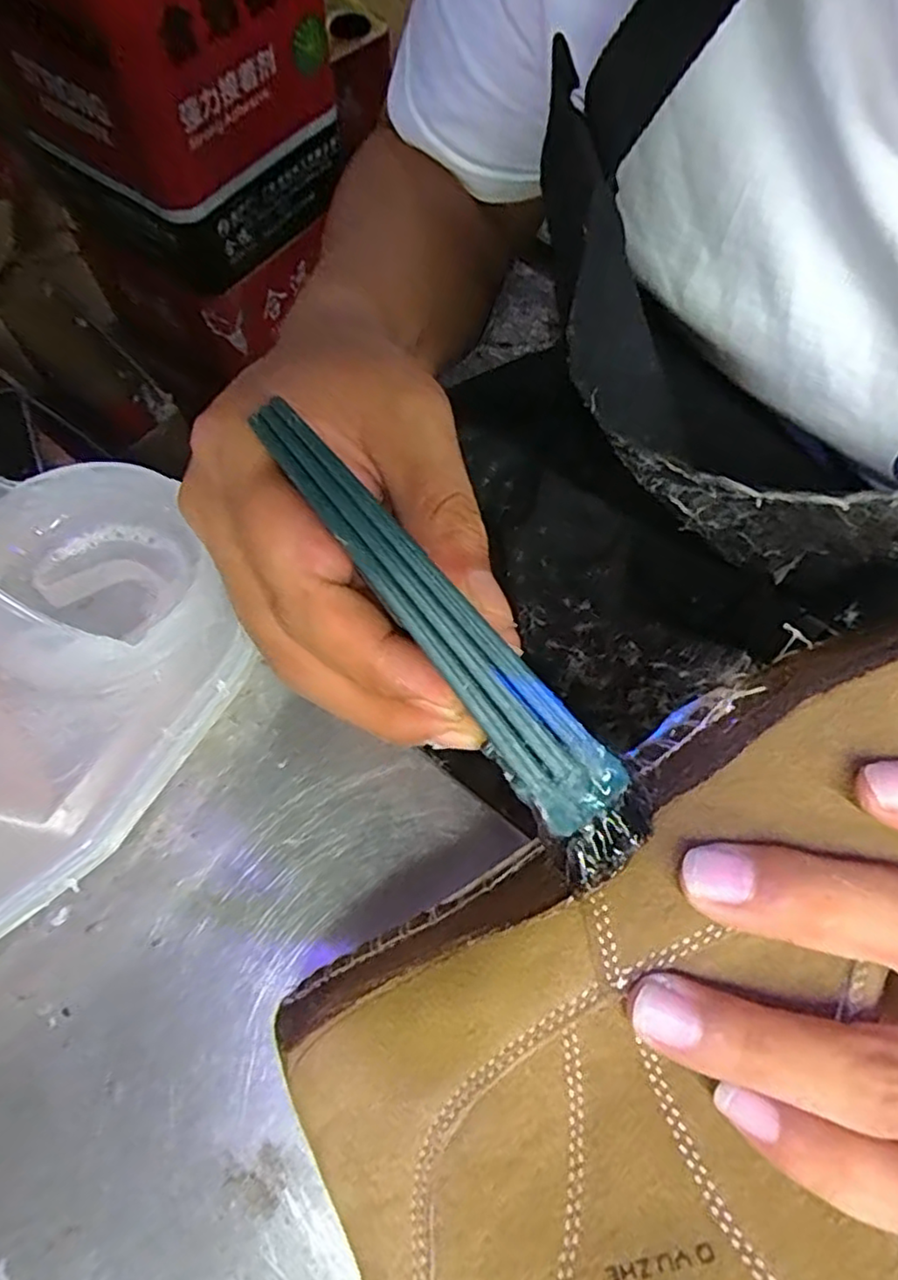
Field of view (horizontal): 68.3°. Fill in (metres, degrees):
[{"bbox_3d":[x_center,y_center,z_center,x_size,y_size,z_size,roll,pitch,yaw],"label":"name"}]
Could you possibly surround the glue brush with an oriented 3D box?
[{"bbox_3d":[0.003,0.002,0.156,0.022,0.011,0.133,-41,101,-14],"label":"glue brush"}]

